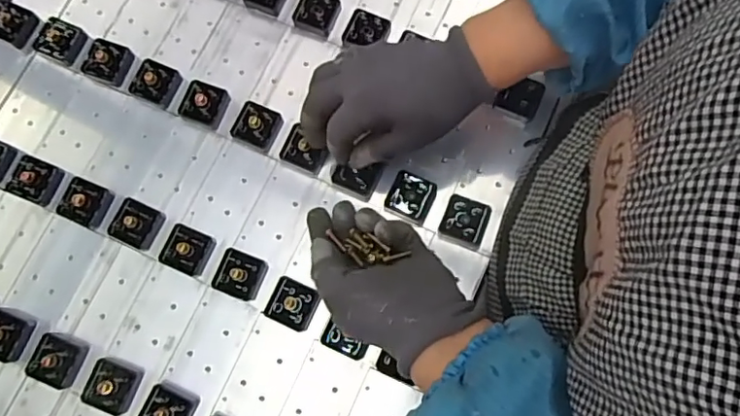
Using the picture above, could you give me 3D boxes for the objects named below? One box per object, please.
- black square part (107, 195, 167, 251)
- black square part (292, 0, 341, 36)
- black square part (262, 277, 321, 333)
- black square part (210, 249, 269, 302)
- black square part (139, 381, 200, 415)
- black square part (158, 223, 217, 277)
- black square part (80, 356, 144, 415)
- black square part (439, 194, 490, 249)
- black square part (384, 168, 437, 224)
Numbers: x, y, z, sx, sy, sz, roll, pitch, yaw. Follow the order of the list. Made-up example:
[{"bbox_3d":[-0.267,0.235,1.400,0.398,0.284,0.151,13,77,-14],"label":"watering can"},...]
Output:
[{"bbox_3d":[-0.198,0.013,0.466,0.036,0.017,0.035,22,80,6],"label":"black square part"},{"bbox_3d":[-0.048,-0.177,0.503,0.037,0.014,0.039,22,80,6],"label":"black square part"},{"bbox_3d":[-0.063,0.078,0.447,0.036,0.017,0.037,24,80,6],"label":"black square part"},{"bbox_3d":[-0.106,0.055,0.455,0.035,0.019,0.036,20,80,6],"label":"black square part"},{"bbox_3d":[-0.158,0.159,0.432,0.036,0.018,0.037,23,80,6],"label":"black square part"},{"bbox_3d":[-0.152,0.034,0.460,0.034,0.020,0.036,21,80,6],"label":"black square part"},{"bbox_3d":[-0.203,0.140,0.436,0.035,0.017,0.038,22,80,6],"label":"black square part"},{"bbox_3d":[0.078,0.010,0.453,0.036,0.017,0.036,22,80,6],"label":"black square part"},{"bbox_3d":[0.034,-0.009,0.462,0.036,0.019,0.039,22,80,6],"label":"black square part"}]

